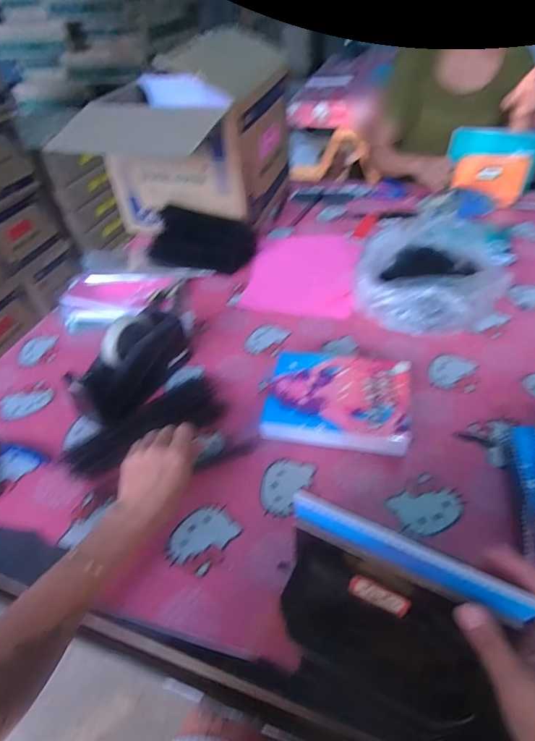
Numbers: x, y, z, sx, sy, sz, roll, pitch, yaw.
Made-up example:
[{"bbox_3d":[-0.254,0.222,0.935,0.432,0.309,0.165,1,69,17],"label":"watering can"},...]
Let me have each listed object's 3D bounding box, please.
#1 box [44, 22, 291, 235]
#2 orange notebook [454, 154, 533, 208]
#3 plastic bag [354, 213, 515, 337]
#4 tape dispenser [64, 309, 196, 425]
[{"bbox_3d":[-0.171,-0.561,1.049,0.373,0.300,0.374,13,48,18],"label":"box"},{"bbox_3d":[0.553,-0.471,1.040,0.167,0.115,0.016,6,23,9],"label":"orange notebook"},{"bbox_3d":[0.310,-0.187,0.784,0.251,0.099,0.272,13,48,18],"label":"plastic bag"},{"bbox_3d":[-0.205,-0.011,0.657,0.070,0.113,0.200,19,51,22],"label":"tape dispenser"}]

